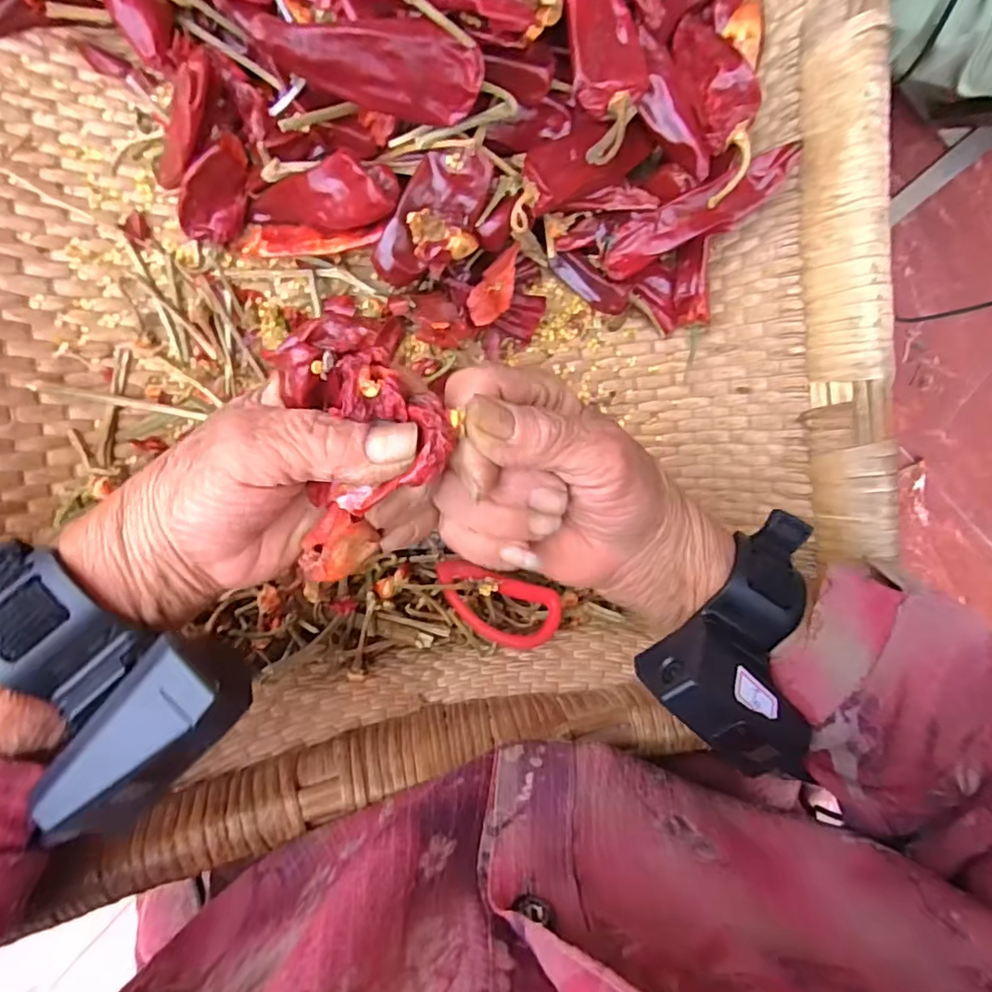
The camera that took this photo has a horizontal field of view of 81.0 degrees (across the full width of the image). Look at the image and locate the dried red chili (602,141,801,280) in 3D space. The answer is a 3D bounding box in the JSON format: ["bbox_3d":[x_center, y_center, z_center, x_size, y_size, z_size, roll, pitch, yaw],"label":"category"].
[{"bbox_3d":[0.107,-0.149,0.308,0.103,0.013,0.025,-25,91,13],"label":"dried red chili"}]

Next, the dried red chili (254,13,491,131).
[{"bbox_3d":[-0.050,-0.183,0.247,0.086,0.033,0.020,4,86,-9],"label":"dried red chili"}]

